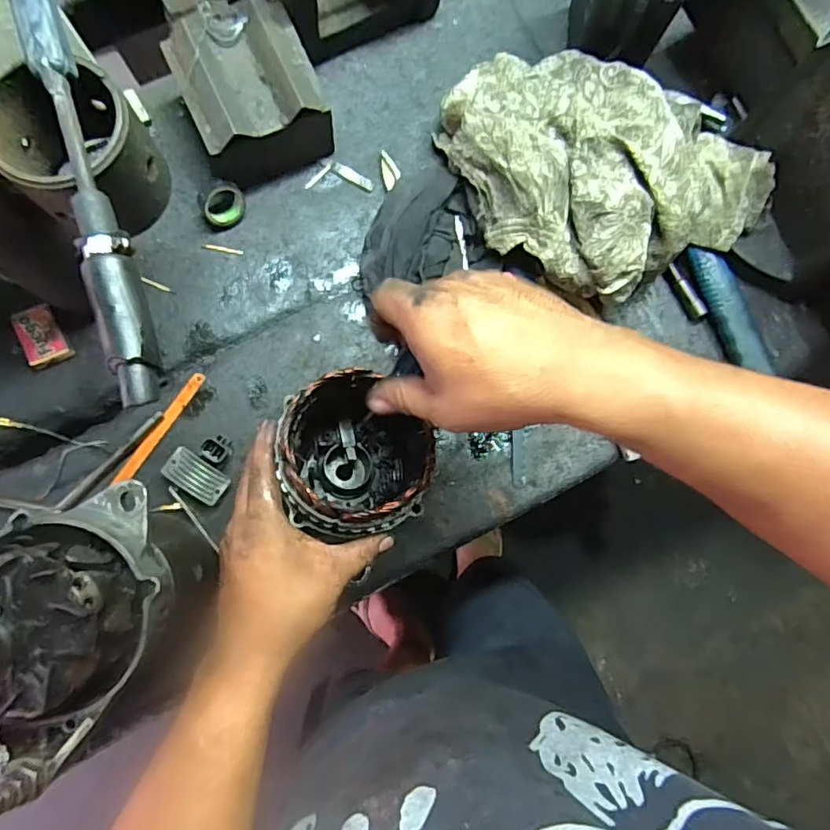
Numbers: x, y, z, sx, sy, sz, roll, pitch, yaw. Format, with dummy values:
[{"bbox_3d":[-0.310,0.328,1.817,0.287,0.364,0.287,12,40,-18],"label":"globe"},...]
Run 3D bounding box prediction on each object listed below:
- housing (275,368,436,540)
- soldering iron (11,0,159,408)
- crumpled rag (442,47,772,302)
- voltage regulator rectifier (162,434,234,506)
[{"bbox_3d":[-0.049,0.034,0.469,0.116,0.124,0.128,-10,84,-5],"label":"housing"},{"bbox_3d":[-0.192,-0.139,0.321,0.028,0.032,0.270,-15,84,-5],"label":"soldering iron"},{"bbox_3d":[0.178,-0.254,0.511,0.269,0.075,0.272,-32,86,-7],"label":"crumpled rag"},{"bbox_3d":[-0.204,0.048,0.529,0.059,0.023,0.062,30,82,0],"label":"voltage regulator rectifier"}]

